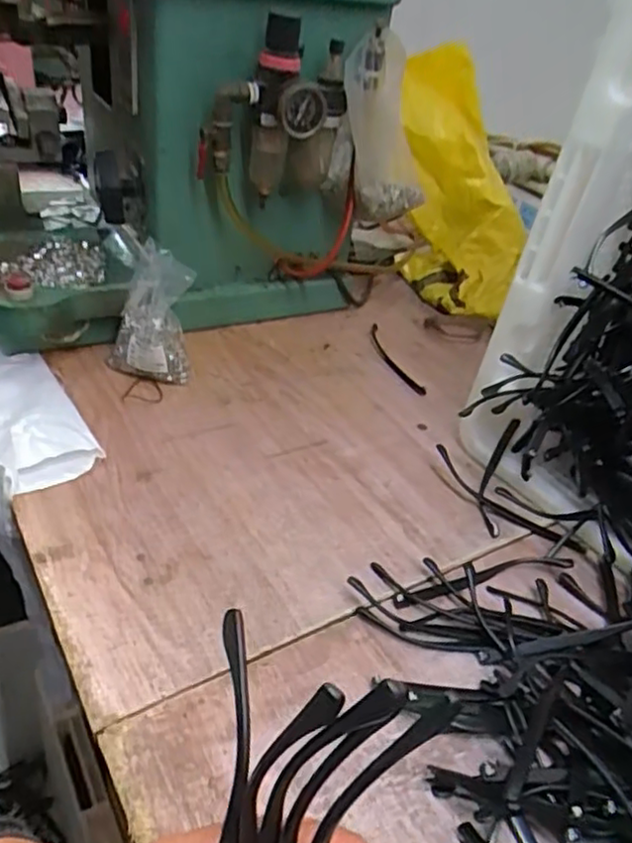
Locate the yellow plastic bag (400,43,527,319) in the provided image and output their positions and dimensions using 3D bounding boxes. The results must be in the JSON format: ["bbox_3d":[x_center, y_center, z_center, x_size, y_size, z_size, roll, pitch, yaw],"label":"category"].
[{"bbox_3d":[0.160,-0.280,0.819,0.114,0.314,0.114,-12,5,-24],"label":"yellow plastic bag"}]

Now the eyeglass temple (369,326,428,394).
[{"bbox_3d":[0.079,-0.067,0.710,0.018,0.011,0.133,-5,38,-16],"label":"eyeglass temple"}]

